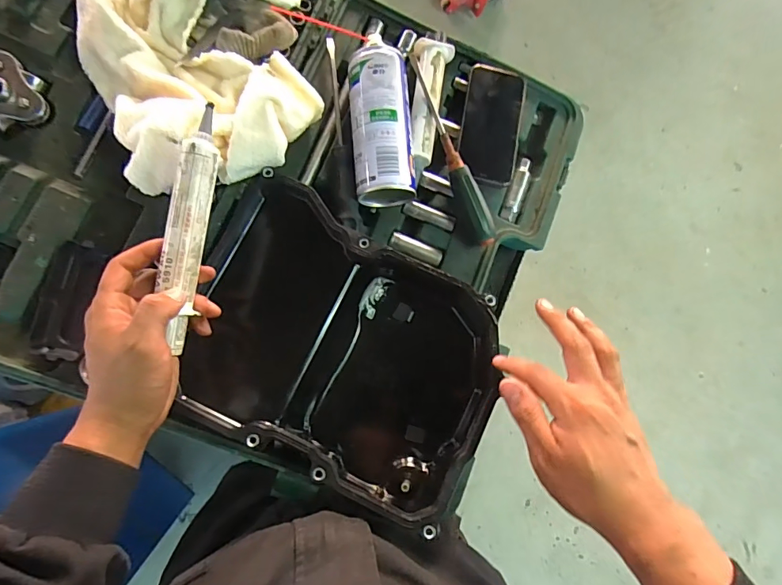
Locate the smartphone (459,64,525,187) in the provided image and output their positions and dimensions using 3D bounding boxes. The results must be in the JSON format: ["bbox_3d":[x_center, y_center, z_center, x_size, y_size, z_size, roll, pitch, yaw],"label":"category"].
[{"bbox_3d":[0.123,-0.205,0.538,0.070,0.011,0.149,8,82,-5],"label":"smartphone"}]

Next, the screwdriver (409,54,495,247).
[{"bbox_3d":[0.072,-0.165,0.514,0.028,0.028,0.230,-19,87,-11],"label":"screwdriver"}]

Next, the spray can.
[{"bbox_3d":[-0.011,-0.190,0.494,0.063,0.057,0.182,-3,84,-9],"label":"spray can"}]

